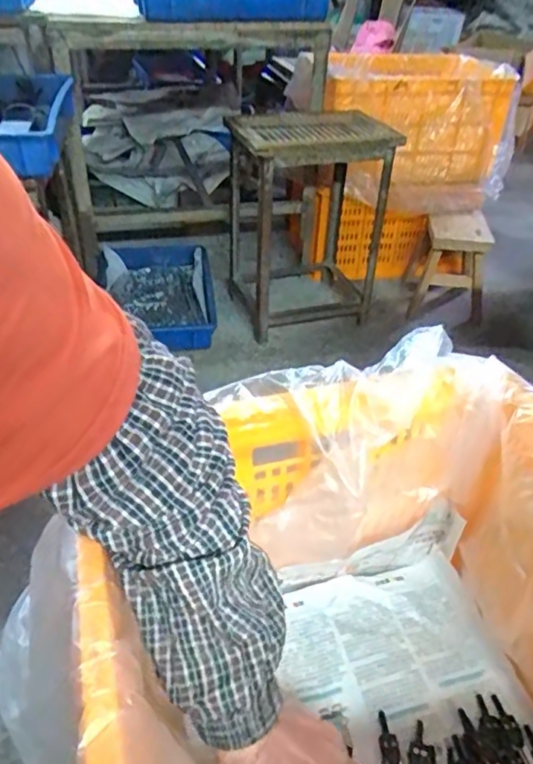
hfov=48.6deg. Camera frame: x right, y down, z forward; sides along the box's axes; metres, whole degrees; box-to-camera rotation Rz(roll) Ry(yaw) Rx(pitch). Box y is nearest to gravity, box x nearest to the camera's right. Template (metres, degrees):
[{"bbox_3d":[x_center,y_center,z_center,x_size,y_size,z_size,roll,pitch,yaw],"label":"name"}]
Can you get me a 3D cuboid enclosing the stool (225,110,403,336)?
[{"bbox_3d":[0.106,-0.402,1.440,0.381,0.456,0.358,-8,40,-10],"label":"stool"}]

